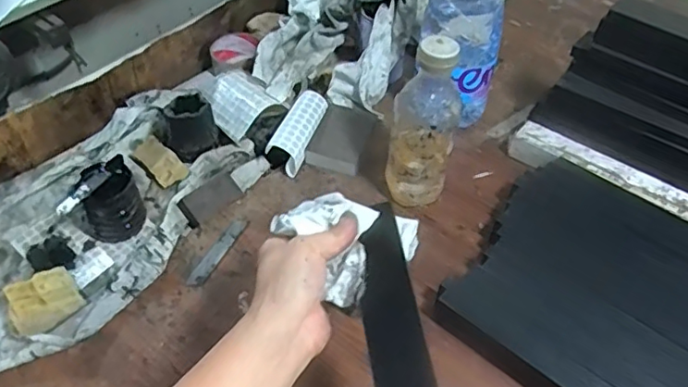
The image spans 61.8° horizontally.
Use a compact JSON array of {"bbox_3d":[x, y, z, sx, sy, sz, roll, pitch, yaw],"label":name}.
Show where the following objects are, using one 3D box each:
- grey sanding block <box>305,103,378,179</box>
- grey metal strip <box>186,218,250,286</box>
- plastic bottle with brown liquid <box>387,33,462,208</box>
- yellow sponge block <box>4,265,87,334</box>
[{"bbox_3d":[0.000,-0.075,0.749,0.067,0.016,0.112,16,52,12],"label":"grey sanding block"},{"bbox_3d":[-0.142,0.065,0.653,0.021,0.004,0.101,23,54,18],"label":"grey metal strip"},{"bbox_3d":[0.086,-0.069,0.630,0.064,0.210,0.061,-18,53,-15],"label":"plastic bottle with brown liquid"},{"bbox_3d":[-0.315,0.111,0.602,0.059,0.026,0.069,36,36,30],"label":"yellow sponge block"}]

